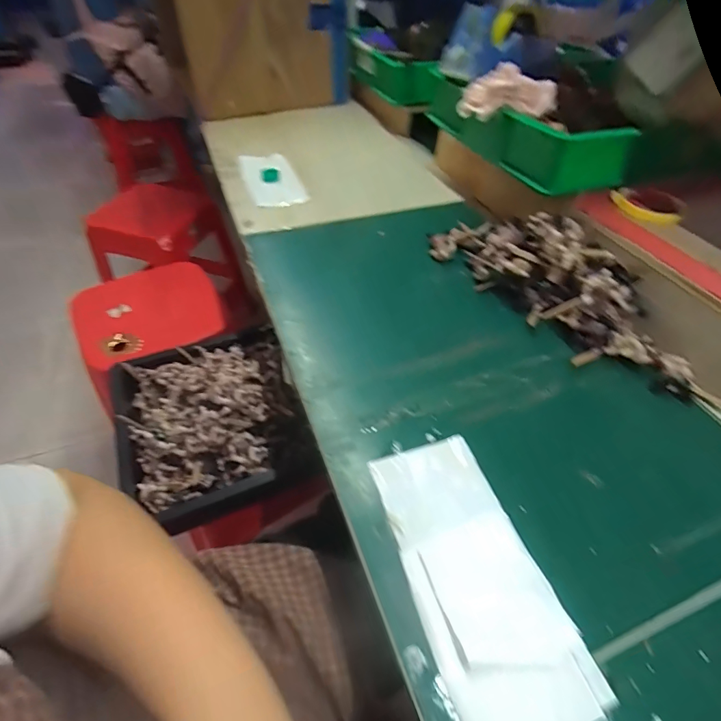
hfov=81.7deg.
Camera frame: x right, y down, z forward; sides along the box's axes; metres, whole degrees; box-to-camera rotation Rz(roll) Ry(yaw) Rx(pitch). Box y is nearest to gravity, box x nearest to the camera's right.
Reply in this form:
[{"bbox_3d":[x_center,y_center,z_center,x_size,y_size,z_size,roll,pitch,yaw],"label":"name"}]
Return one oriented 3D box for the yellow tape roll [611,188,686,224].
[{"bbox_3d":[0.396,-0.218,0.576,0.087,0.016,0.087,1,47,-1],"label":"yellow tape roll"}]

